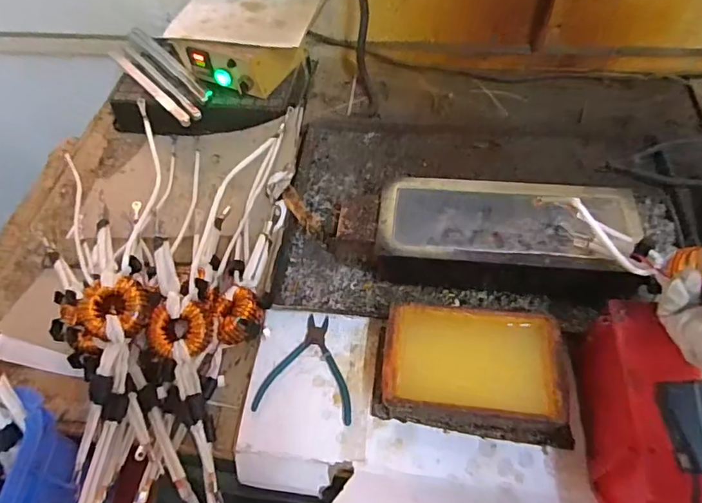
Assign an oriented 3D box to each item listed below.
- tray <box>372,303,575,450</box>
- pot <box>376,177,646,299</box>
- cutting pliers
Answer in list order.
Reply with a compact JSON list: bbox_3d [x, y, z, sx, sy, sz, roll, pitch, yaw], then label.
[{"bbox_3d":[0.145,0.141,0.593,0.227,0.068,0.138,4,55,7],"label":"tray"},{"bbox_3d":[0.213,-0.023,0.700,0.336,0.089,0.153,4,55,7],"label":"pot"},{"bbox_3d":[-0.051,0.145,0.640,0.121,0.011,0.136,6,55,9],"label":"cutting pliers"}]

